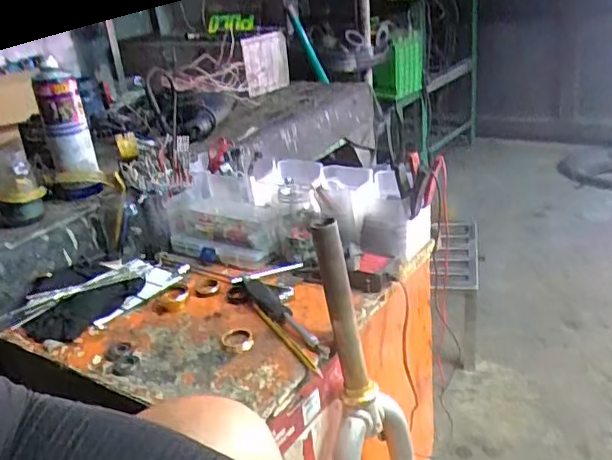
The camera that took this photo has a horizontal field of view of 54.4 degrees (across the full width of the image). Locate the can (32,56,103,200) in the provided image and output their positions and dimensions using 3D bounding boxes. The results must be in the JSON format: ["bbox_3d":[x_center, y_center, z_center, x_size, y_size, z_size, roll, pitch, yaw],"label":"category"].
[{"bbox_3d":[-0.371,-0.154,0.920,0.066,0.204,0.061,-16,25,-16],"label":"can"}]

